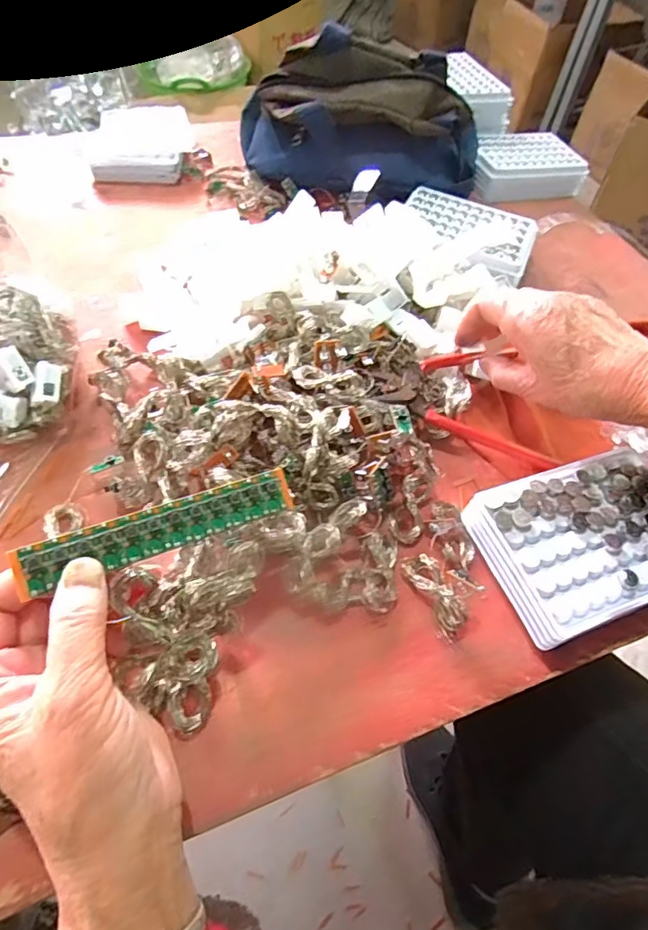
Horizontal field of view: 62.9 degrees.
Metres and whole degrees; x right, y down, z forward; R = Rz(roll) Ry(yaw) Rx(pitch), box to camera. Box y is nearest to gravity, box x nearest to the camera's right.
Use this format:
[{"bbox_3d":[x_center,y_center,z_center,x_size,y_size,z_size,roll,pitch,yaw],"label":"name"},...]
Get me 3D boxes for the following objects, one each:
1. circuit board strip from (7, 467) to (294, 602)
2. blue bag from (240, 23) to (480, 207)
[{"bbox_3d":[-0.073,0.029,0.247,0.123,0.004,0.022,-18,93,-27],"label":"circuit board strip"},{"bbox_3d":[0.047,-0.346,0.534,0.242,0.108,0.123,-11,57,-12],"label":"blue bag"}]

